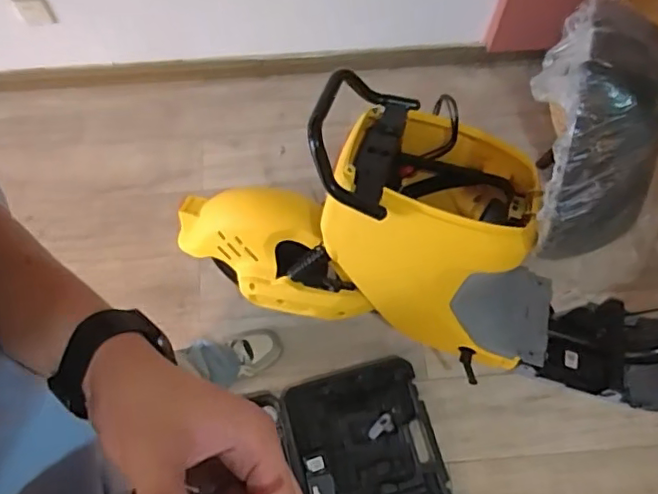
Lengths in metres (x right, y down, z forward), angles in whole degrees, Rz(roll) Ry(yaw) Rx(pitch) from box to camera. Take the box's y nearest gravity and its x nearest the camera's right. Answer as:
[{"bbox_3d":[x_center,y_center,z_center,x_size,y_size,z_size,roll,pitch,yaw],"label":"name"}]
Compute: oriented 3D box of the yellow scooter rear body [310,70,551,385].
[{"bbox_3d":[0.231,-0.031,1.102,0.556,0.388,0.313,29,69,12],"label":"yellow scooter rear body"}]

